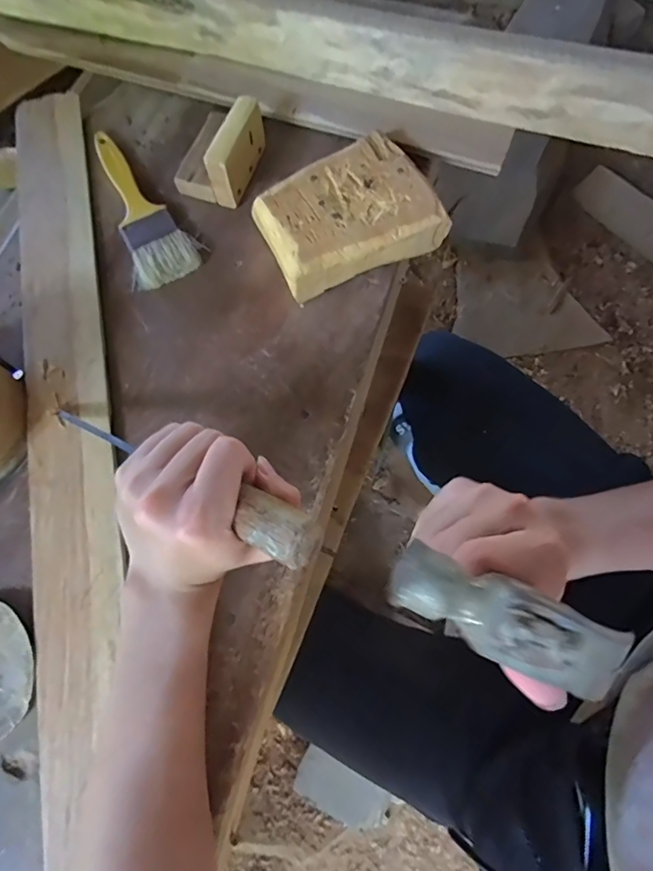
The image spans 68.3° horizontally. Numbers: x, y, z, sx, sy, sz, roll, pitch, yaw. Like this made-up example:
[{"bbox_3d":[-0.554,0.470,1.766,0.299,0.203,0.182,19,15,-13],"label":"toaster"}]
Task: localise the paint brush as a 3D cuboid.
[{"bbox_3d":[-0.171,-0.202,0.425,0.061,0.013,0.173,-31,73,-9],"label":"paint brush"}]

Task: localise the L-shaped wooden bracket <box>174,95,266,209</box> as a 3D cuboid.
[{"bbox_3d":[-0.093,-0.251,0.416,0.056,0.054,0.077,17,72,7],"label":"L-shaped wooden bracket"}]

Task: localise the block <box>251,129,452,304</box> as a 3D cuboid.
[{"bbox_3d":[0.015,-0.175,0.395,0.131,0.045,0.095,-26,73,-7],"label":"block"}]

